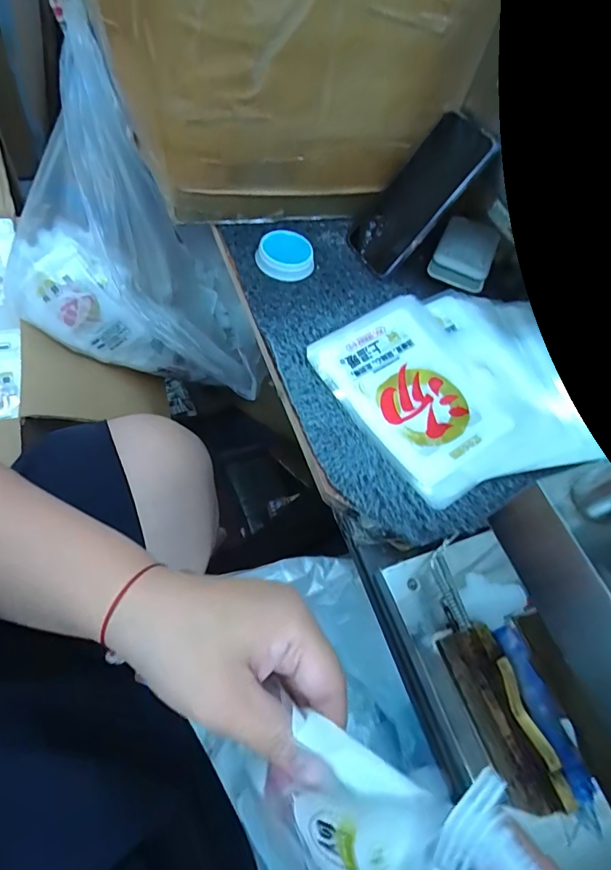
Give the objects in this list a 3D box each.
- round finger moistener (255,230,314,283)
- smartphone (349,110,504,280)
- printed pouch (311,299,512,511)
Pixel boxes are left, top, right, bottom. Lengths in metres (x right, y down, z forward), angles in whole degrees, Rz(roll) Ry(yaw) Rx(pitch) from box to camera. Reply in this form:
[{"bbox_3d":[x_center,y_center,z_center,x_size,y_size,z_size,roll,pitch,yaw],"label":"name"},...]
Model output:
[{"bbox_3d":[-0.020,-0.193,0.487,0.058,0.022,0.049,21,57,0],"label":"round finger moistener"},{"bbox_3d":[0.115,-0.251,0.481,0.015,0.158,0.080,7,46,-47],"label":"smartphone"},{"bbox_3d":[0.106,-0.041,0.419,0.128,0.019,0.183,-30,67,-19],"label":"printed pouch"}]

